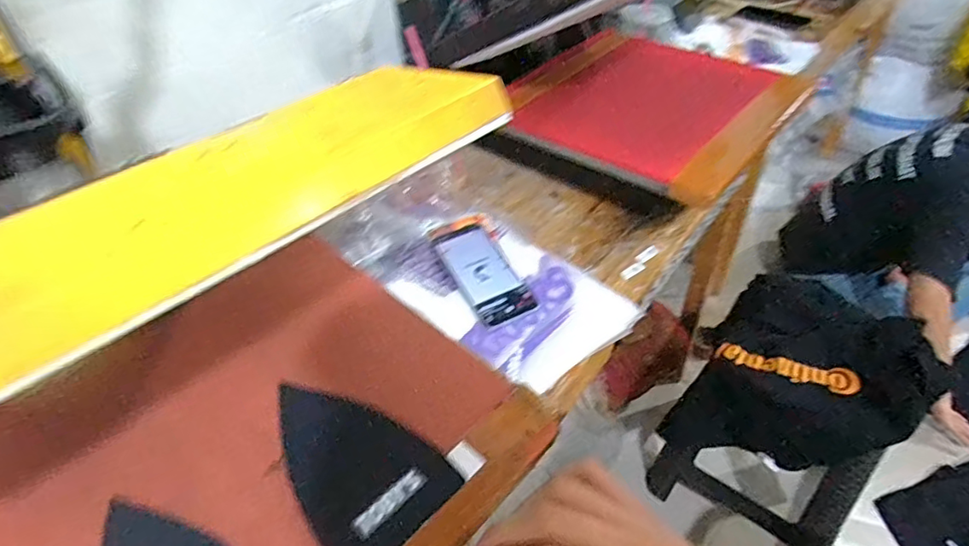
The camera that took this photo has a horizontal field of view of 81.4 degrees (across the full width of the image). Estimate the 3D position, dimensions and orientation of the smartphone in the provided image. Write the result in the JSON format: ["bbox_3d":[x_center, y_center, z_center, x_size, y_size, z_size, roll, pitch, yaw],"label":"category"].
[{"bbox_3d":[-0.001,-0.002,0.727,0.077,0.013,0.157,-22,57,-15],"label":"smartphone"}]

